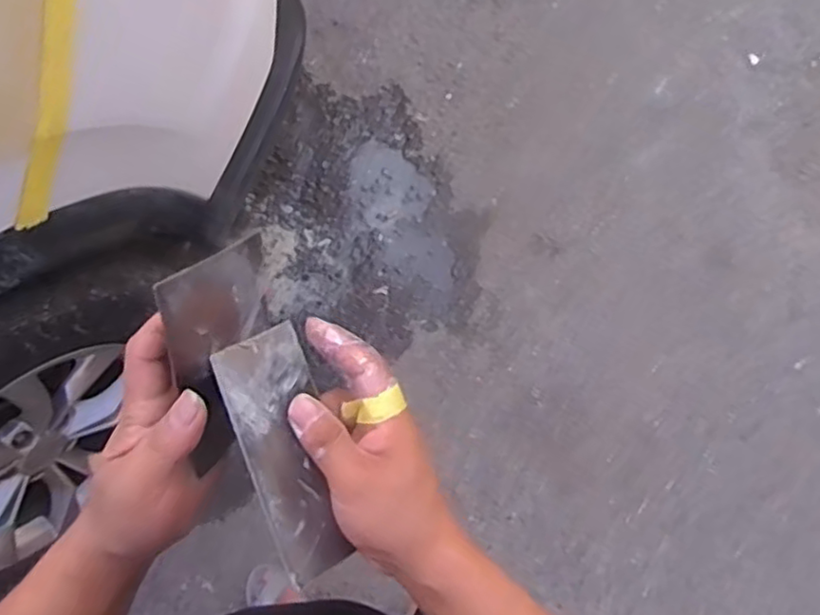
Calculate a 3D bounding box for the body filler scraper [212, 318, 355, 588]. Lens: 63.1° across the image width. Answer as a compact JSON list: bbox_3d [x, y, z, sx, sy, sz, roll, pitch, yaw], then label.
[{"bbox_3d":[-0.064,0.075,0.365,0.004,0.069,0.132,-26,81,28],"label":"body filler scraper"}]

